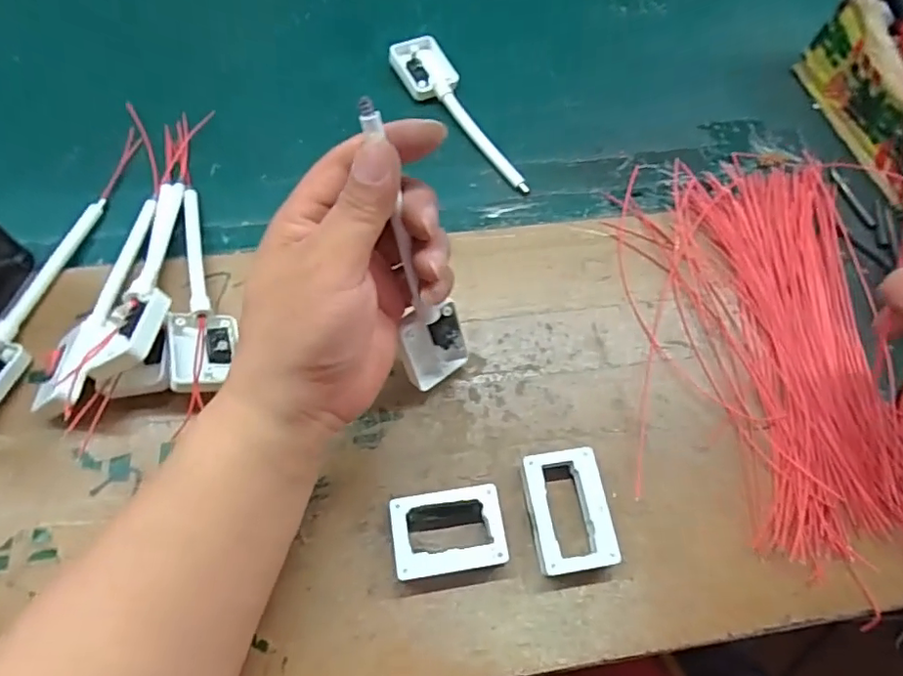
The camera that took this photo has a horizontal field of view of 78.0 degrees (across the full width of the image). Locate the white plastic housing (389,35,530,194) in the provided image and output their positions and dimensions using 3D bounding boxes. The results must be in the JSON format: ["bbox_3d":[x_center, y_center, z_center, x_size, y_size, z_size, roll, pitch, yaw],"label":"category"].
[{"bbox_3d":[0.008,-0.169,0.419,0.041,0.020,0.158,-29,70,-15],"label":"white plastic housing"}]

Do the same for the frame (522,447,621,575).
[{"bbox_3d":[0.061,0.092,0.299,0.041,0.017,0.060,-7,66,-6],"label":"frame"}]

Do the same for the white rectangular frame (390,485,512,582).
[{"bbox_3d":[-0.002,0.102,0.291,0.056,0.016,0.039,-7,66,-6],"label":"white rectangular frame"}]

